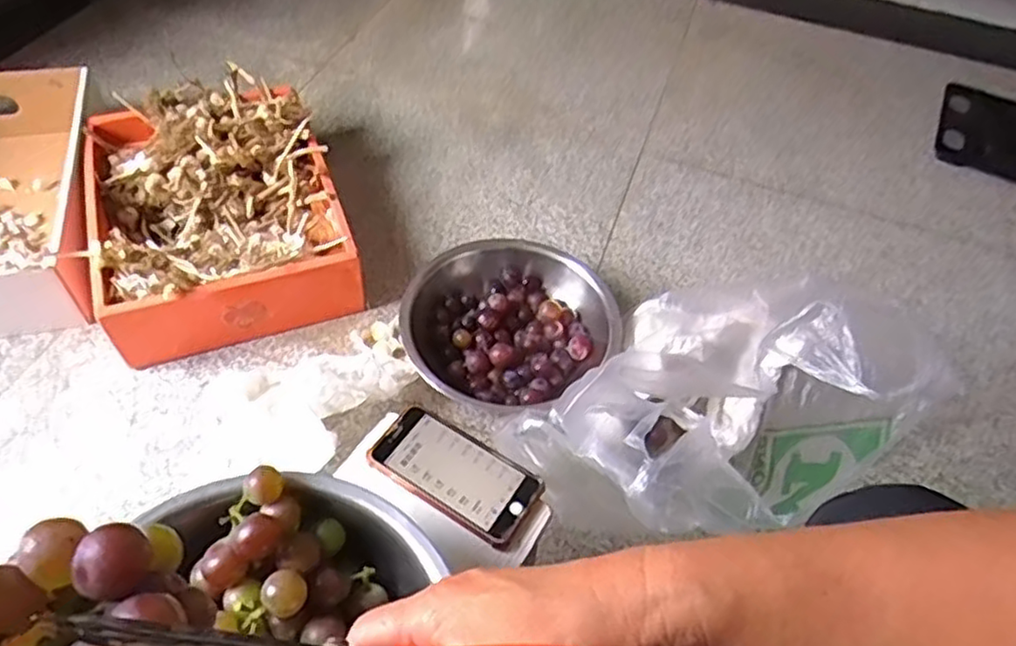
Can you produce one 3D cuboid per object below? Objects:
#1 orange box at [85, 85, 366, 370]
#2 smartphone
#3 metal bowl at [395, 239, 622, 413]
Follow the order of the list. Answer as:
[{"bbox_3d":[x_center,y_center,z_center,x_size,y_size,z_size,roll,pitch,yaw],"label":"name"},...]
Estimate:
[{"bbox_3d":[-0.389,-0.159,0.923,0.294,0.136,0.400,-16,55,-16],"label":"orange box"},{"bbox_3d":[-0.044,0.123,0.566,0.137,0.007,0.066,28,54,16],"label":"smartphone"},{"bbox_3d":[-0.006,0.003,0.861,0.256,0.091,0.236,2,52,-3],"label":"metal bowl"}]

